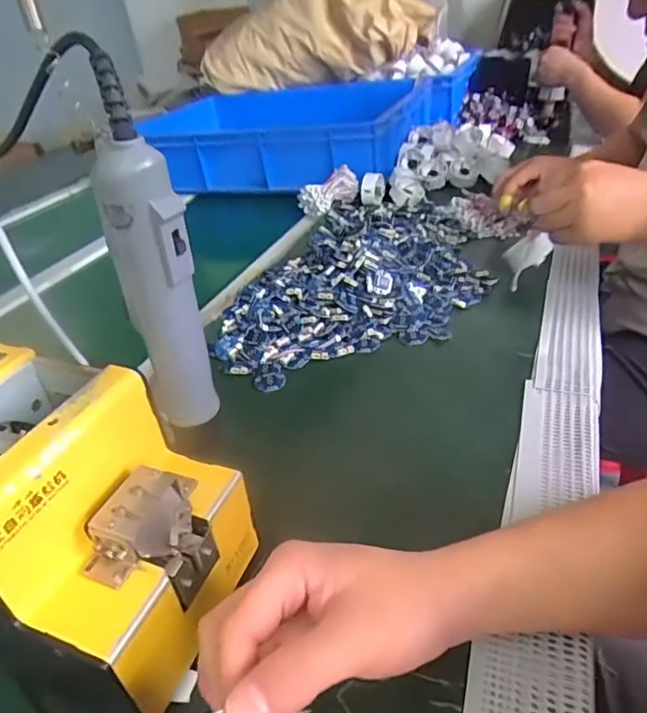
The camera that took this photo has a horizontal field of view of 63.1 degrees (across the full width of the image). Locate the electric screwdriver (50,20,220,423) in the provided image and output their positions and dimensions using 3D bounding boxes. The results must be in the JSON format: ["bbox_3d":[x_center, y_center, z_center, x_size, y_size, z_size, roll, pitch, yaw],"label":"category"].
[{"bbox_3d":[-0.091,-0.051,0.278,0.038,0.196,0.046,-20,37,-18],"label":"electric screwdriver"}]

